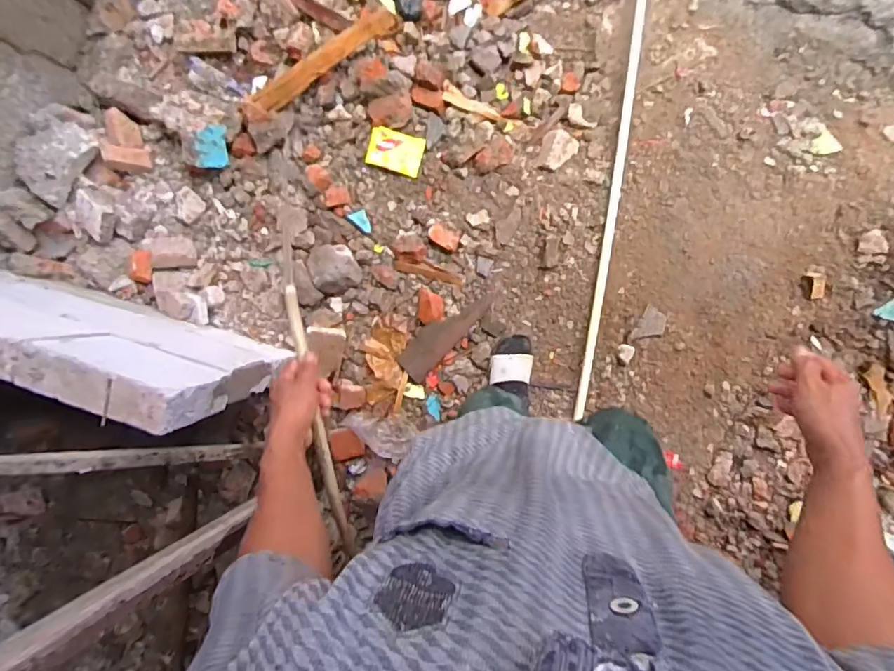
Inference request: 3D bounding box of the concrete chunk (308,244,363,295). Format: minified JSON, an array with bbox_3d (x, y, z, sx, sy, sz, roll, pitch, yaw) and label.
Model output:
[{"bbox_3d":[-0.295,-0.174,1.355,0.115,0.073,0.133,-31,89,8],"label":"concrete chunk"}]

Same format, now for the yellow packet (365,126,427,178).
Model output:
[{"bbox_3d":[-0.134,-0.479,1.360,0.146,0.009,0.098,18,96,6],"label":"yellow packet"}]

